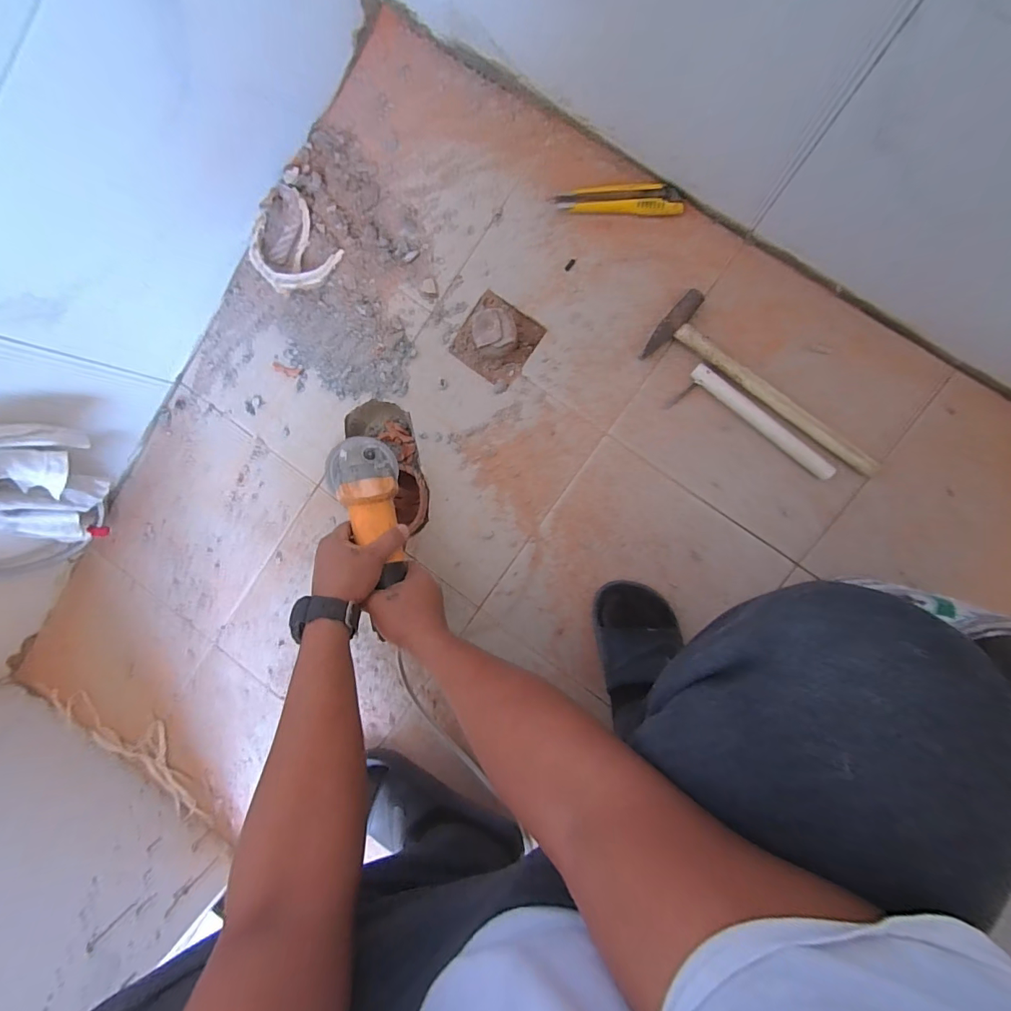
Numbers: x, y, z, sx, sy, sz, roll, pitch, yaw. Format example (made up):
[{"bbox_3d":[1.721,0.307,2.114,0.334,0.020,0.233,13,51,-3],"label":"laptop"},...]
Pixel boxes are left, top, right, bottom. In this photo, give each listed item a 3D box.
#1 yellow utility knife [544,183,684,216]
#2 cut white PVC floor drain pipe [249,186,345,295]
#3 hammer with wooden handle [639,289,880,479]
[{"bbox_3d":[0.143,-0.390,0.565,0.161,0.020,0.036,3,93,8],"label":"yellow utility knife"},{"bbox_3d":[-0.299,-0.358,0.616,0.110,0.014,0.128,-39,87,8],"label":"cut white PVC floor drain pipe"},{"bbox_3d":[0.328,-0.149,0.546,0.309,0.024,0.089,33,96,5],"label":"hammer with wooden handle"}]

